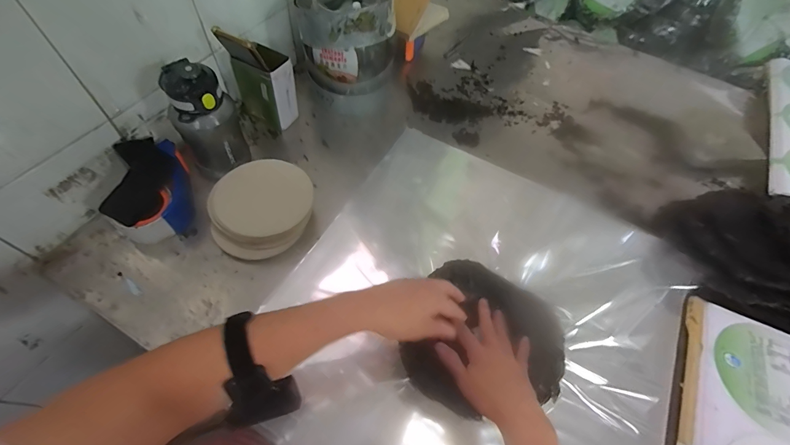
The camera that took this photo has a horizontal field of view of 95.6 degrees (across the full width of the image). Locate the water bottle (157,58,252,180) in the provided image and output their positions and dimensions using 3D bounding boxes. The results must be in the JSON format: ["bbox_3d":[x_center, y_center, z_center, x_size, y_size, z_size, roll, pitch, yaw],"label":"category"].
[{"bbox_3d":[-0.295,-0.154,0.565,0.093,0.201,0.090,-26,63,-19],"label":"water bottle"}]

